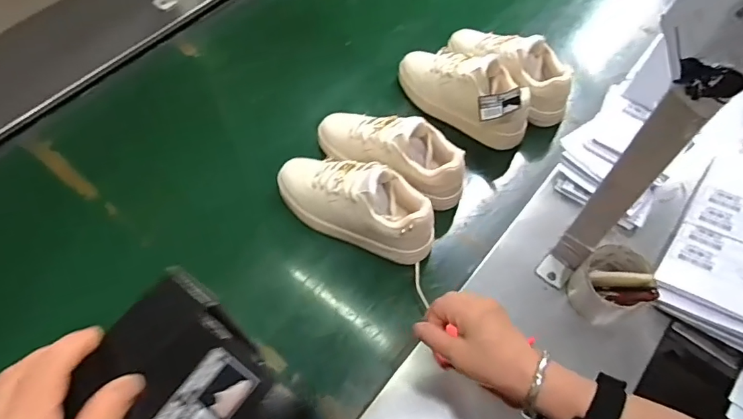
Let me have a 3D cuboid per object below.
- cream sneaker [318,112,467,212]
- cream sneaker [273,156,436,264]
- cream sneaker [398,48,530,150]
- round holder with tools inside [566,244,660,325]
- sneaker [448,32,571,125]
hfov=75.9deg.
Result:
[{"bbox_3d":[0.026,-0.092,0.735,0.247,0.115,0.093,28,62,16],"label":"cream sneaker"},{"bbox_3d":[-0.027,-0.013,0.687,0.247,0.127,0.087,23,61,14],"label":"cream sneaker"},{"bbox_3d":[0.153,-0.209,0.810,0.242,0.113,0.101,38,65,21],"label":"cream sneaker"},{"bbox_3d":[0.312,0.099,0.625,0.085,0.089,0.082,0,58,0],"label":"round holder with tools inside"},{"bbox_3d":[0.243,-0.263,0.834,0.118,0.099,0.254,-35,64,-20],"label":"sneaker"}]

